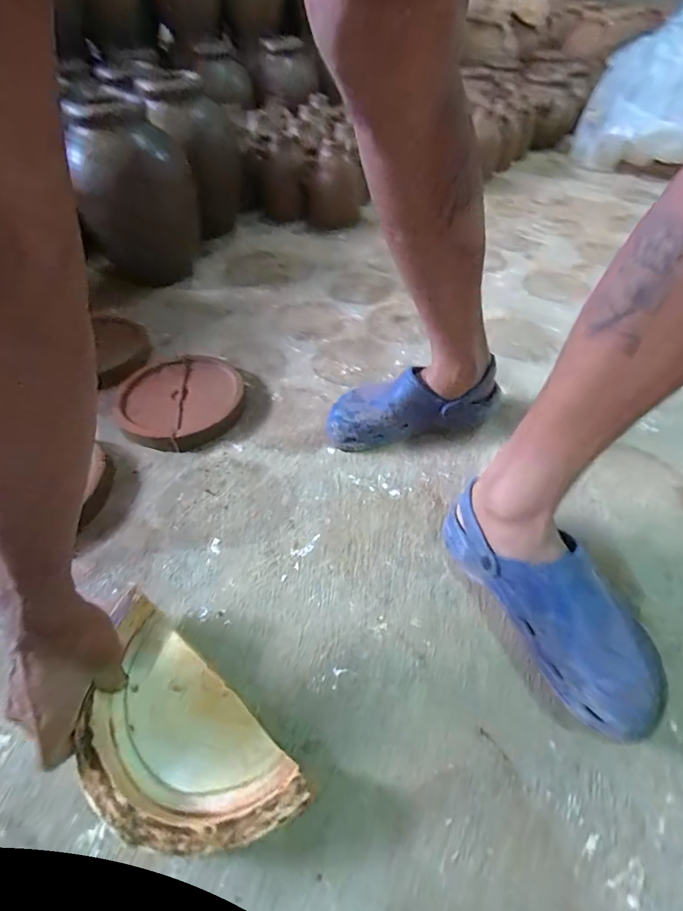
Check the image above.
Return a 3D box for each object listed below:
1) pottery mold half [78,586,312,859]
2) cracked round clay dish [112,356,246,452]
[{"bbox_3d":[-0.145,0.233,0.351,0.221,0.039,0.112,33,56,25],"label":"pottery mold half"},{"bbox_3d":[-0.255,-0.087,0.673,0.187,0.027,0.194,0,49,0],"label":"cracked round clay dish"}]

